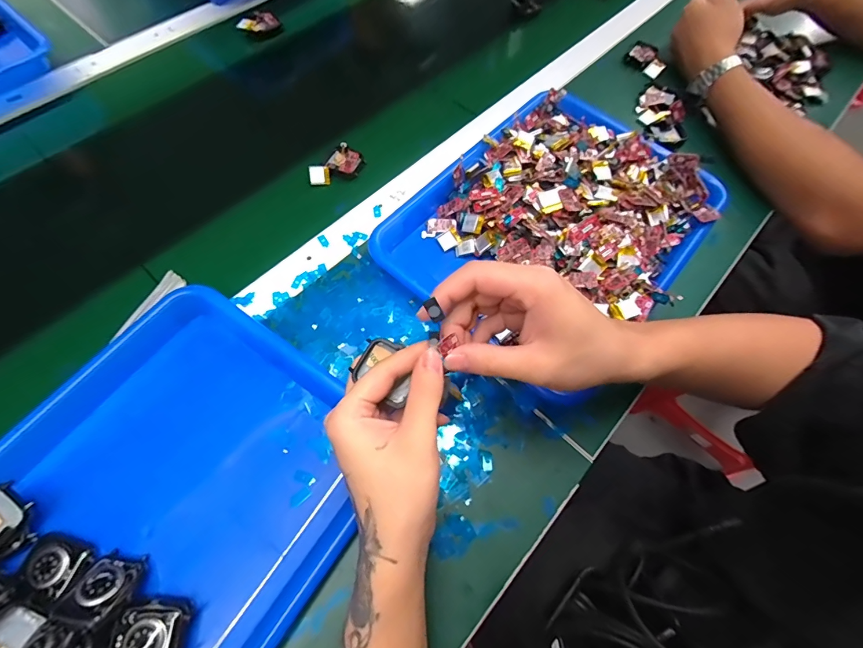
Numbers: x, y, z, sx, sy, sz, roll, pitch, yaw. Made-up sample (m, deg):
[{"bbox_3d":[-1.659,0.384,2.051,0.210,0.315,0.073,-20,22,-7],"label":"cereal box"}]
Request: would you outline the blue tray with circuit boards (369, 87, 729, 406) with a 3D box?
[{"bbox_3d":[0.129,-0.107,0.407,0.249,0.061,0.327,42,70,15],"label":"blue tray with circuit boards"}]

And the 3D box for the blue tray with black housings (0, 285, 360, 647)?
[{"bbox_3d":[-0.207,0.150,0.278,0.249,0.043,0.332,33,68,12],"label":"blue tray with black housings"}]

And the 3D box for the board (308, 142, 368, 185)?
[{"bbox_3d":[-0.109,-0.180,0.454,0.044,0.014,0.062,36,69,13],"label":"board"}]

